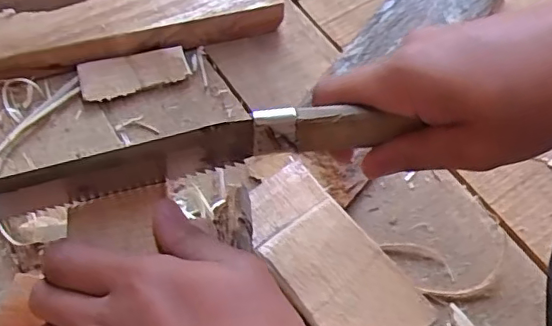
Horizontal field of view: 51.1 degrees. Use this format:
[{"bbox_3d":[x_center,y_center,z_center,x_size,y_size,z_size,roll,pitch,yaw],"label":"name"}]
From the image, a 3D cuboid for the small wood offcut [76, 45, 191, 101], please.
[{"bbox_3d":[-0.107,-0.068,0.434,0.078,0.012,0.030,-16,59,-9],"label":"small wood offcut"}]

